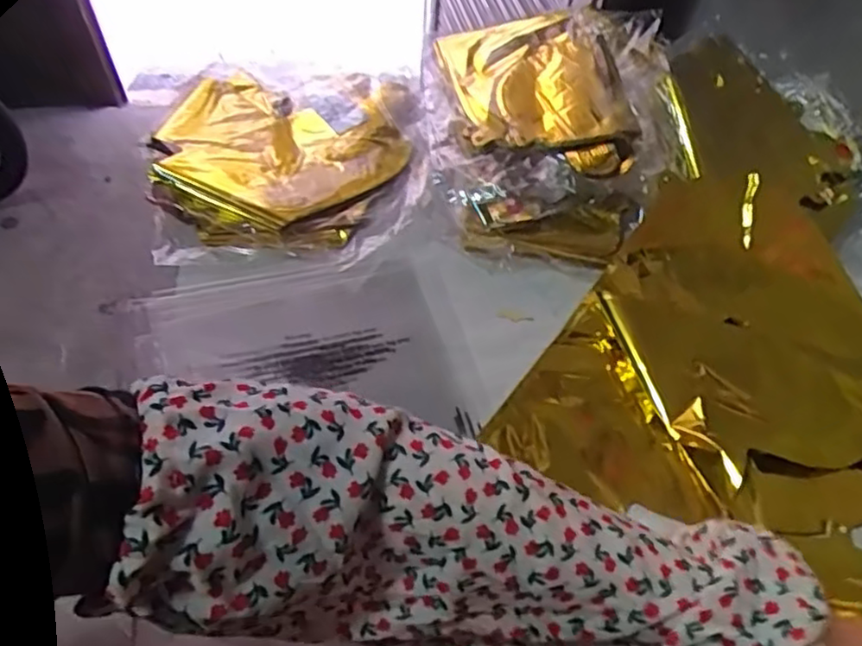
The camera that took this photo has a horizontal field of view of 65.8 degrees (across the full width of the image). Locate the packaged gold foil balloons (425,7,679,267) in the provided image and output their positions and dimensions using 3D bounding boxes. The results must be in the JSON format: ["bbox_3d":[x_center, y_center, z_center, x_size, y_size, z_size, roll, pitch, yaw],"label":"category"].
[{"bbox_3d":[0.105,-0.172,0.595,0.210,0.089,0.241,0,56,-3],"label":"packaged gold foil balloons"}]

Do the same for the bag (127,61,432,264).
[{"bbox_3d":[-0.123,-0.151,0.586,0.245,0.055,0.232,-10,57,-11],"label":"bag"}]

